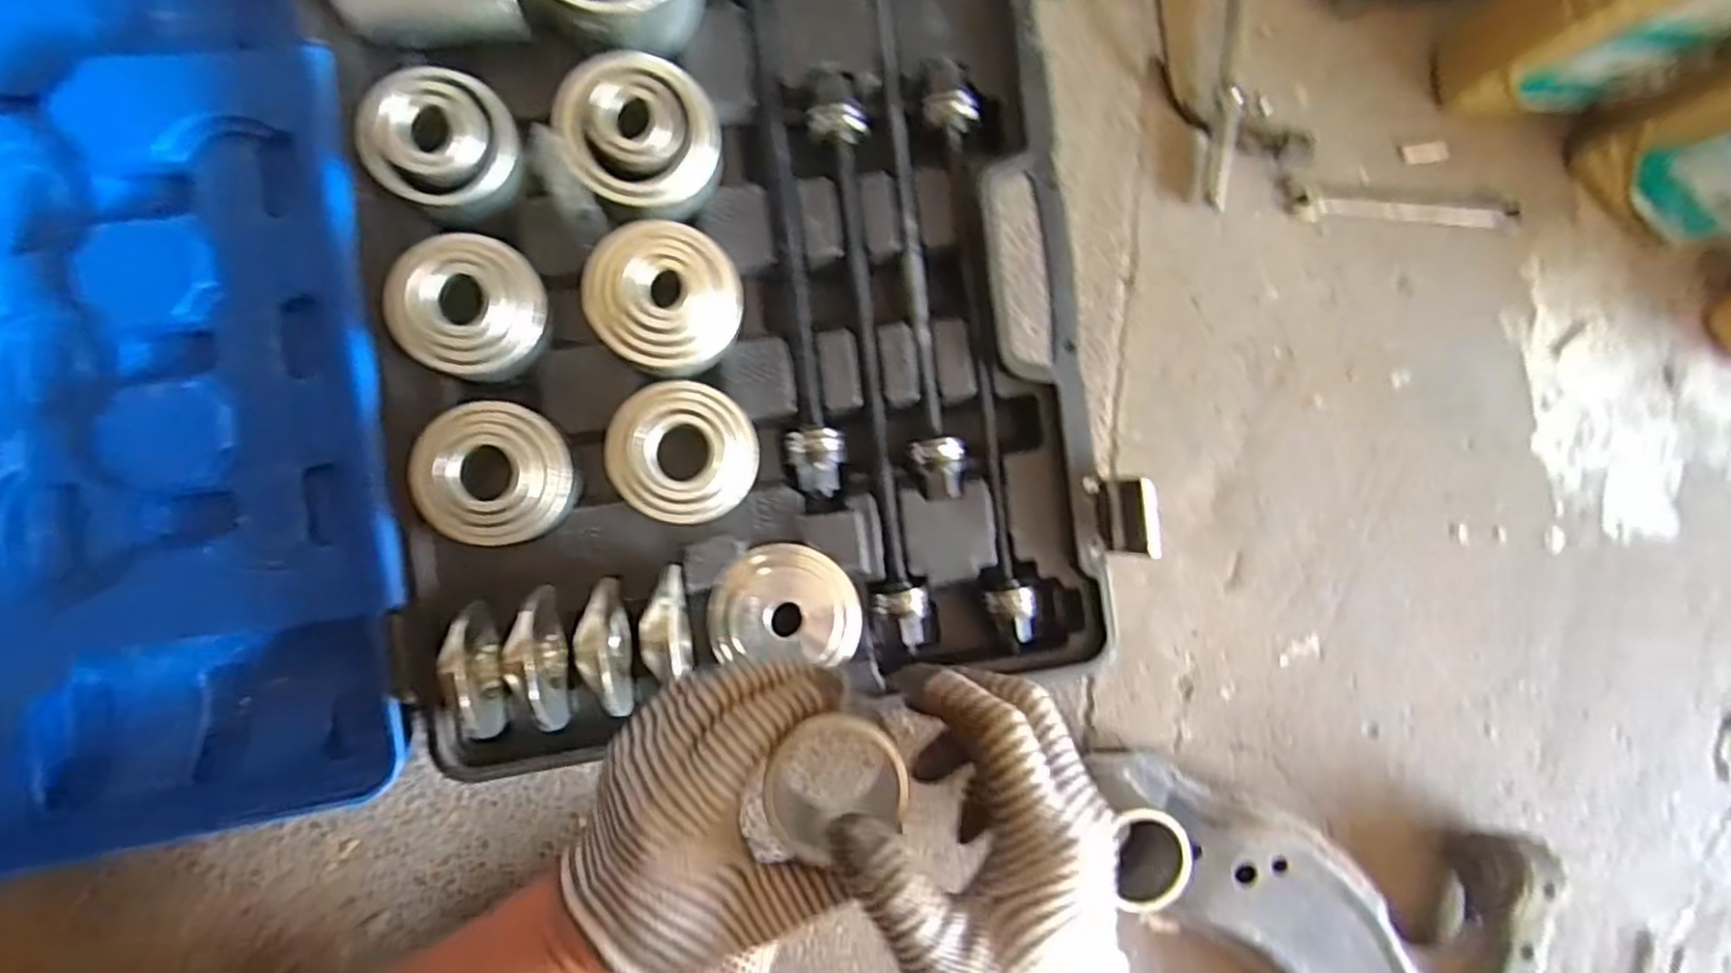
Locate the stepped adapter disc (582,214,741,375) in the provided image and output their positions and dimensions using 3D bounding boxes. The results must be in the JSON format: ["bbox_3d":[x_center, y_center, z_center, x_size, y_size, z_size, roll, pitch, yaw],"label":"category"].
[{"bbox_3d":[-0.110,-0.105,0.426,0.077,0.044,0.081,0,87,-9],"label":"stepped adapter disc"}]

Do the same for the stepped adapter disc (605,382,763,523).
[{"bbox_3d":[-0.101,-0.019,0.431,0.078,0.039,0.075,0,87,-9],"label":"stepped adapter disc"}]

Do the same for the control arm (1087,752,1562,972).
[{"bbox_3d":[0.343,0.366,0.514,0.286,0.077,0.490,-22,92,-9],"label":"control arm"}]

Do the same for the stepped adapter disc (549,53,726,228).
[{"bbox_3d":[-0.124,-0.191,0.424,0.088,0.045,0.078,44,82,-4],"label":"stepped adapter disc"}]

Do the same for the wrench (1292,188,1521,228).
[{"bbox_3d":[0.395,-0.201,0.560,0.176,0.017,0.021,1,89,-10],"label":"wrench"}]

